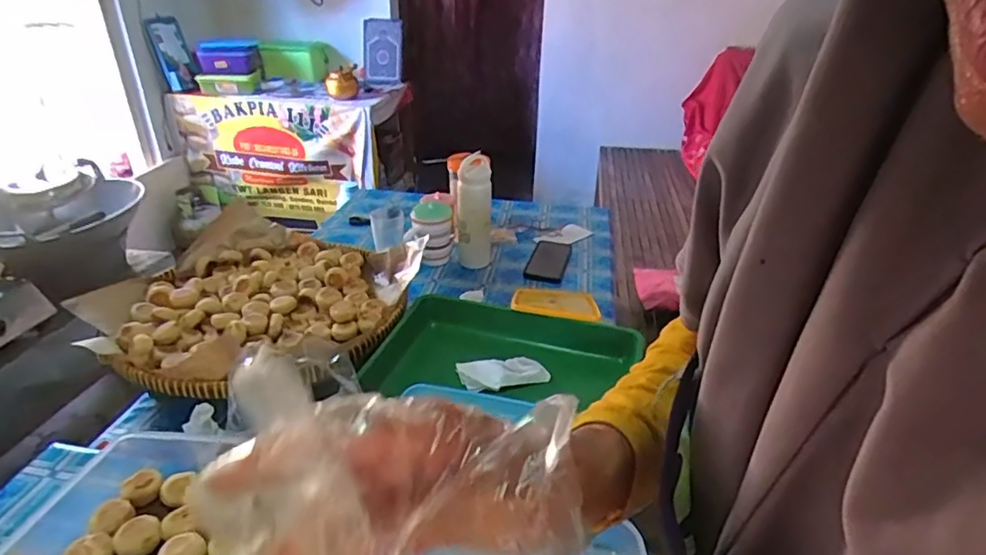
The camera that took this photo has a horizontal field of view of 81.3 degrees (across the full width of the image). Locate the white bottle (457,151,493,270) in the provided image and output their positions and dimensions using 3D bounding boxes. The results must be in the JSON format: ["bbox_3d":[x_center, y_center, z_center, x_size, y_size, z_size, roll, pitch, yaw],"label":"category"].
[{"bbox_3d":[-0.036,-0.135,1.167,0.069,0.216,0.076,3,29,2],"label":"white bottle"}]

